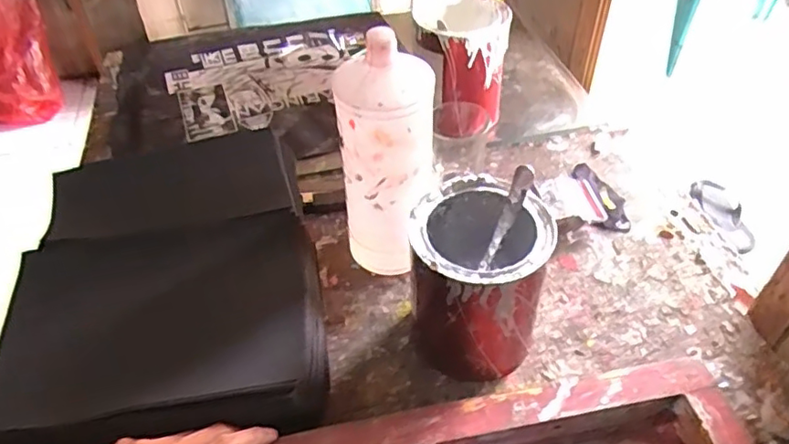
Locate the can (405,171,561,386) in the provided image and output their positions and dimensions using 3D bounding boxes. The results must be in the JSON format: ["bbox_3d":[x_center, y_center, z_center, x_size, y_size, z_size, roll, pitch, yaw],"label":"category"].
[{"bbox_3d":[0.069,0.052,0.505,0.104,0.140,0.110,-1,45,1],"label":"can"}]

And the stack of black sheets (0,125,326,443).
[{"bbox_3d":[-0.199,0.038,0.545,0.239,0.051,0.324,-8,45,-7],"label":"stack of black sheets"}]

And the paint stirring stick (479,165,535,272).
[{"bbox_3d":[0.090,-0.001,0.494,0.015,0.100,0.012,-12,41,-42],"label":"paint stirring stick"}]

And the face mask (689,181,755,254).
[{"bbox_3d":[0.830,-0.024,1.545,0.111,0.047,0.219,-5,45,-4],"label":"face mask"}]

